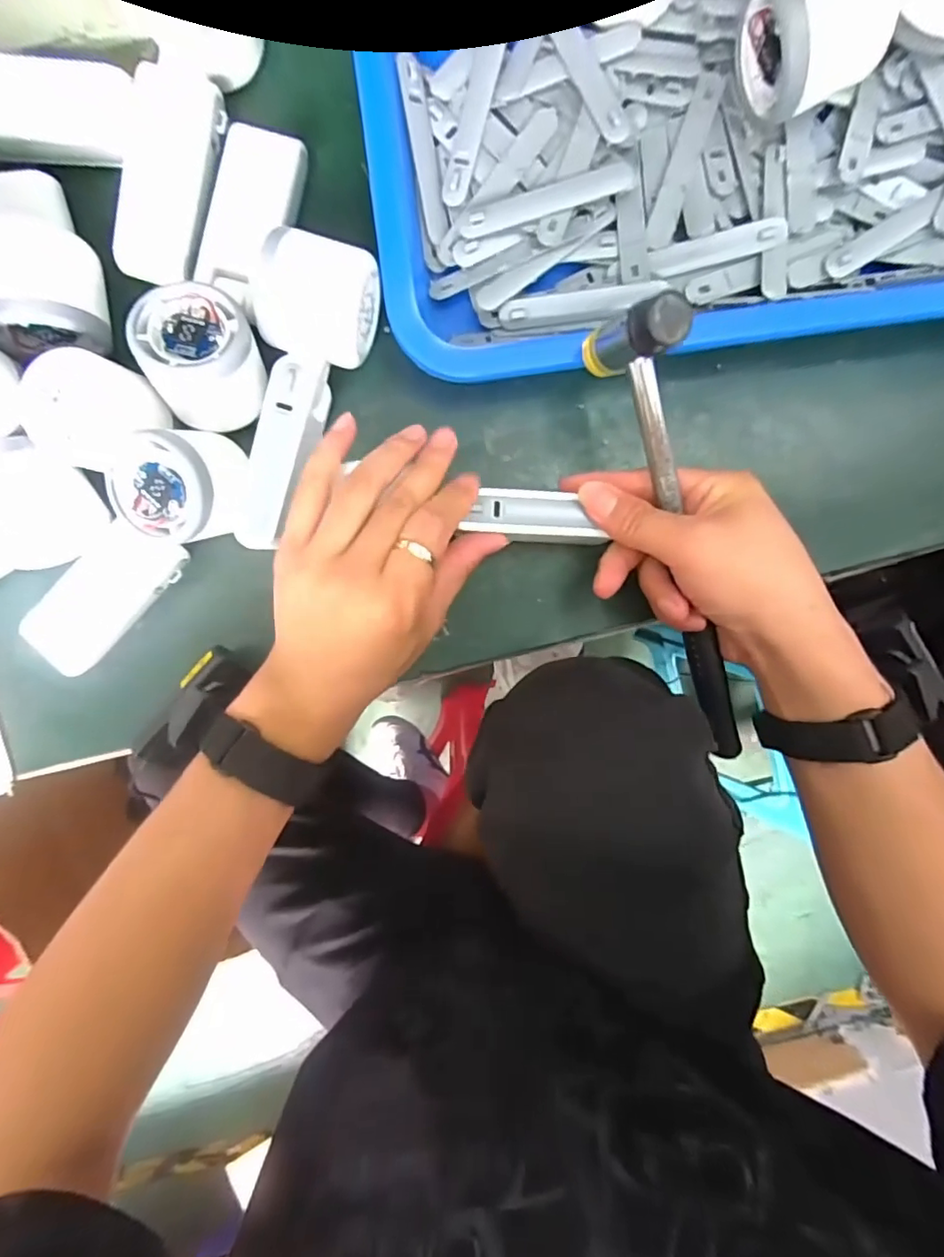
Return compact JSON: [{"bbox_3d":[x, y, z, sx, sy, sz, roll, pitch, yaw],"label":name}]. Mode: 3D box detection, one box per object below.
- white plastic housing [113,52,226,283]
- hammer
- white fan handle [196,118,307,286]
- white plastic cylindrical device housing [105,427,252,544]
[{"bbox_3d":[-0.168,-0.251,0.304,0.046,0.014,0.106,14,93,-1],"label":"white plastic housing"},{"bbox_3d":[0.111,-0.036,0.290,0.029,0.054,0.244,-19,107,1],"label":"hammer"},{"bbox_3d":[-0.124,-0.234,0.315,0.043,0.025,0.085,15,93,-2],"label":"white fan handle"},{"bbox_3d":[-0.151,-0.075,0.299,0.068,0.048,0.068,3,104,13],"label":"white plastic cylindrical device housing"}]

